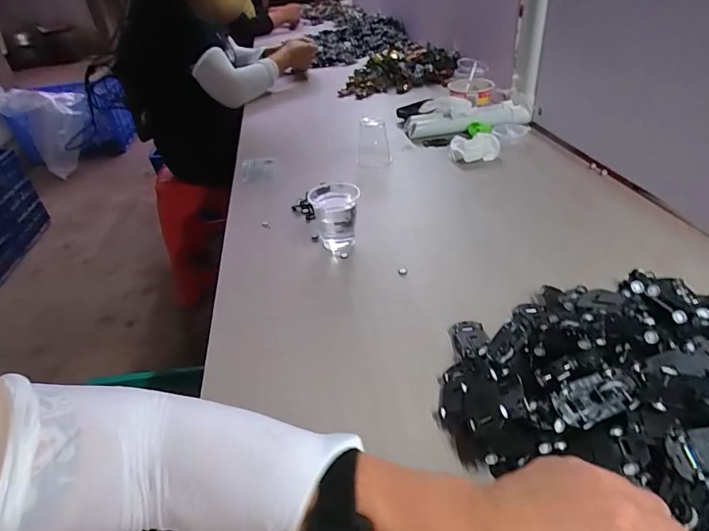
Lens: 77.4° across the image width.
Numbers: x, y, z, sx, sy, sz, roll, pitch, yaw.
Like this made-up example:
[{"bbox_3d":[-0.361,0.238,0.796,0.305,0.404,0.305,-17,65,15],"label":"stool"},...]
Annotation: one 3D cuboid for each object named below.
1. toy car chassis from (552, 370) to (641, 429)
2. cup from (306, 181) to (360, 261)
[{"bbox_3d":[0.175,0.094,0.319,0.060,0.013,0.031,-19,50,-6],"label":"toy car chassis"},{"bbox_3d":[-0.024,-0.061,0.595,0.065,0.079,0.078,-6,37,0],"label":"cup"}]

